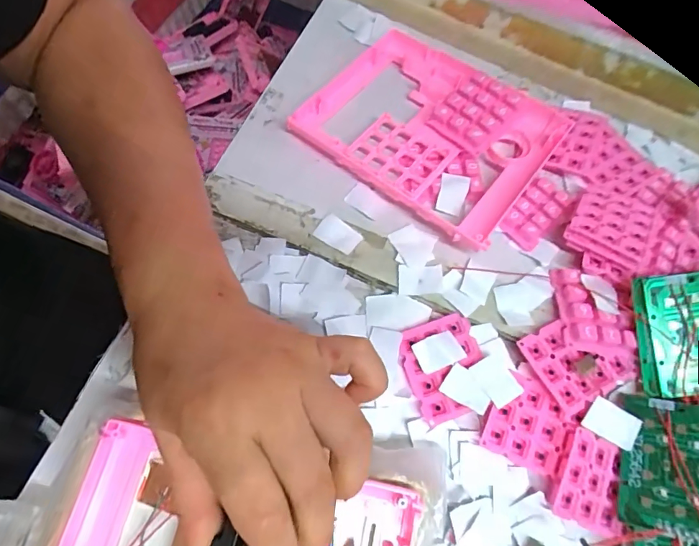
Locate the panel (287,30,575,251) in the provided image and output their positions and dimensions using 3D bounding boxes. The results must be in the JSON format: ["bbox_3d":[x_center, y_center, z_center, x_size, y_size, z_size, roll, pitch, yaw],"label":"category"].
[{"bbox_3d":[0.058,-0.105,0.332,0.162,0.027,0.130,37,71,11],"label":"panel"}]

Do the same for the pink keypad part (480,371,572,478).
[{"bbox_3d":[0.108,0.090,0.274,0.044,0.006,0.049,26,70,7],"label":"pink keypad part"}]

